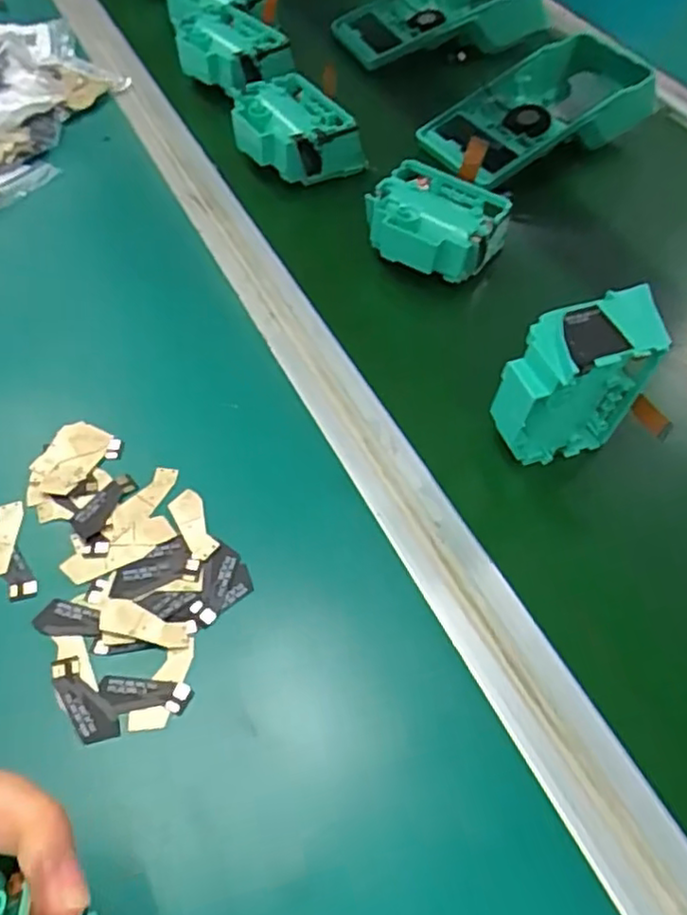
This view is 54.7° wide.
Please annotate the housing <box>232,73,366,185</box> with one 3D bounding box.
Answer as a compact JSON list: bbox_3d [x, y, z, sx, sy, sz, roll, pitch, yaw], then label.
[{"bbox_3d":[-0.033,-0.221,0.458,0.083,0.040,0.064,36,61,19],"label":"housing"}]

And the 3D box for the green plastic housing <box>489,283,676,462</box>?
[{"bbox_3d":[0.109,-0.036,0.320,0.075,0.074,0.038,-16,58,-14],"label":"green plastic housing"}]

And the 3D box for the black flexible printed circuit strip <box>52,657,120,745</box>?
[{"bbox_3d":[-0.099,0.091,0.251,0.013,0.004,0.037,-30,63,-22],"label":"black flexible printed circuit strip"}]

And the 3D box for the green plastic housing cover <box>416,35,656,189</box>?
[{"bbox_3d":[0.140,-0.253,0.488,0.217,0.047,0.094,-33,64,-23],"label":"green plastic housing cover"}]

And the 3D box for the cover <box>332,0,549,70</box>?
[{"bbox_3d":[0.083,-0.384,0.569,0.169,0.043,0.081,-19,59,-15],"label":"cover"}]

